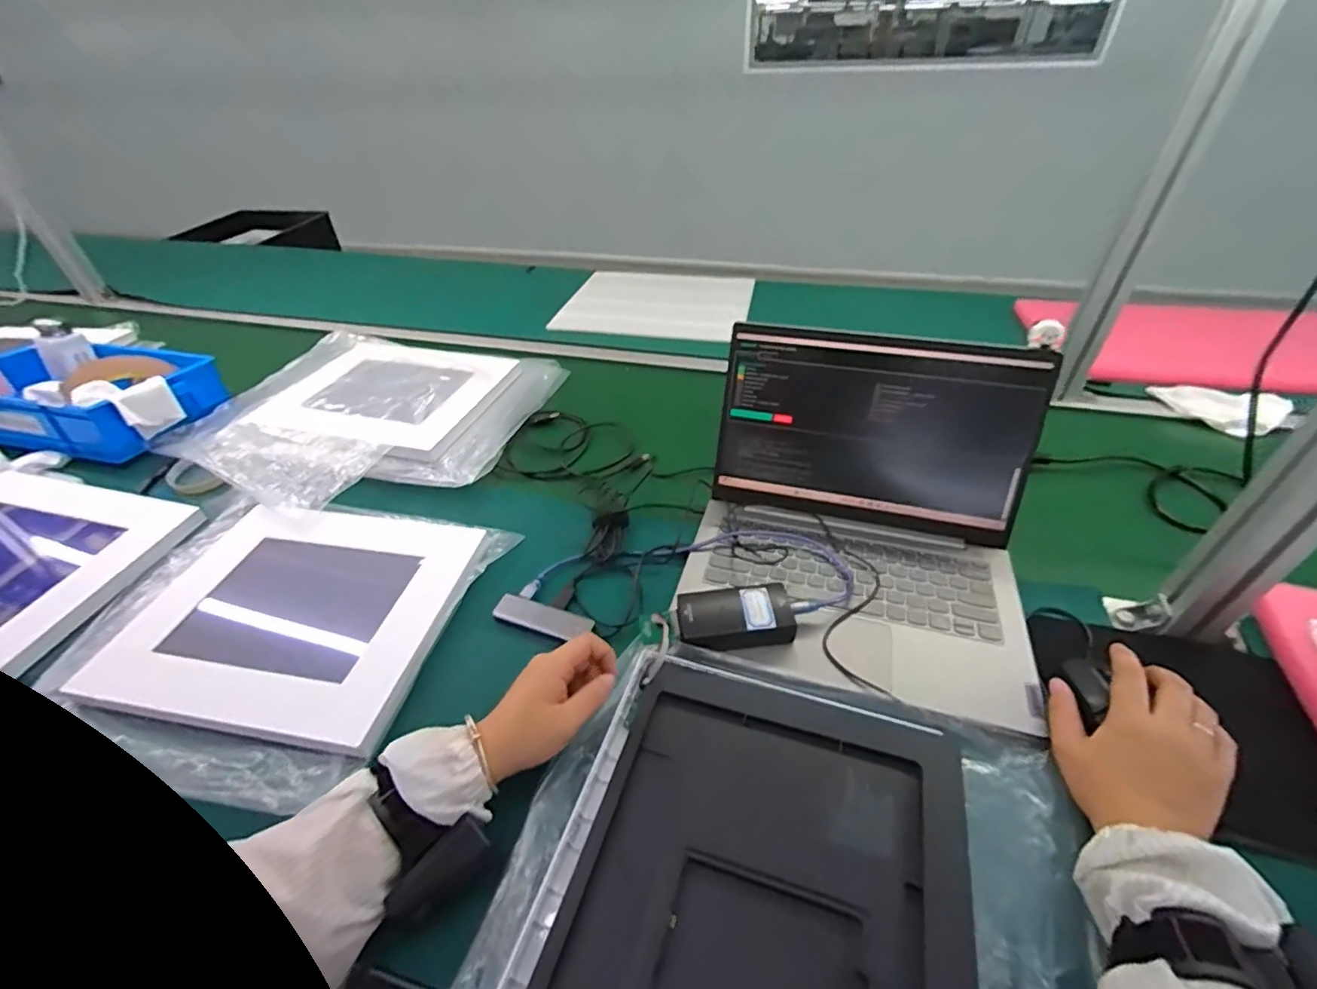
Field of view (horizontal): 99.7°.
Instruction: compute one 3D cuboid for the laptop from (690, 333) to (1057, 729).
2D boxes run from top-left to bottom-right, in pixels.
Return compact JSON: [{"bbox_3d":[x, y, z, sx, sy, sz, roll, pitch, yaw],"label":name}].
[{"bbox_3d":[0.194,0.010,0.524,0.307,0.174,0.289,9,42,13],"label":"laptop"}]

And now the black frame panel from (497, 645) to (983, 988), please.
[{"bbox_3d":[0.062,0.260,0.358,0.268,0.025,0.299,13,43,16],"label":"black frame panel"}]

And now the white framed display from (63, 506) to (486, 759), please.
[{"bbox_3d":[-0.375,0.115,0.569,0.326,0.013,0.254,6,42,9],"label":"white framed display"}]

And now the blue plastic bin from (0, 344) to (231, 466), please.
[{"bbox_3d":[-0.993,-0.166,0.946,0.491,0.113,0.224,9,42,13],"label":"blue plastic bin"}]

